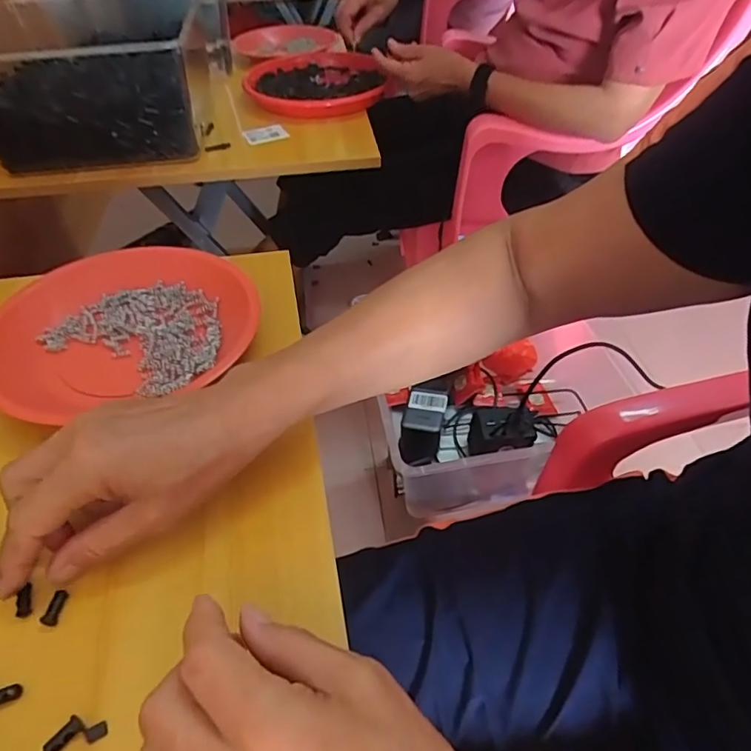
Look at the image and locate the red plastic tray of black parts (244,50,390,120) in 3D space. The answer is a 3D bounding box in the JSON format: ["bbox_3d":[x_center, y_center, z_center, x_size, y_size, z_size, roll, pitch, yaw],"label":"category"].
[{"bbox_3d":[-0.101,-0.479,0.884,0.210,0.033,0.254,-12,47,-10],"label":"red plastic tray of black parts"}]

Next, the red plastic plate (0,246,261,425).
[{"bbox_3d":[-0.195,-0.044,0.426,0.187,0.030,0.187,-21,49,-18],"label":"red plastic plate"}]

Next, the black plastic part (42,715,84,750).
[{"bbox_3d":[-0.139,0.161,0.241,0.008,0.006,0.017,35,56,29],"label":"black plastic part"}]

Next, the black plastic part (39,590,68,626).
[{"bbox_3d":[-0.165,0.119,0.279,0.006,0.006,0.017,8,47,9],"label":"black plastic part"}]

